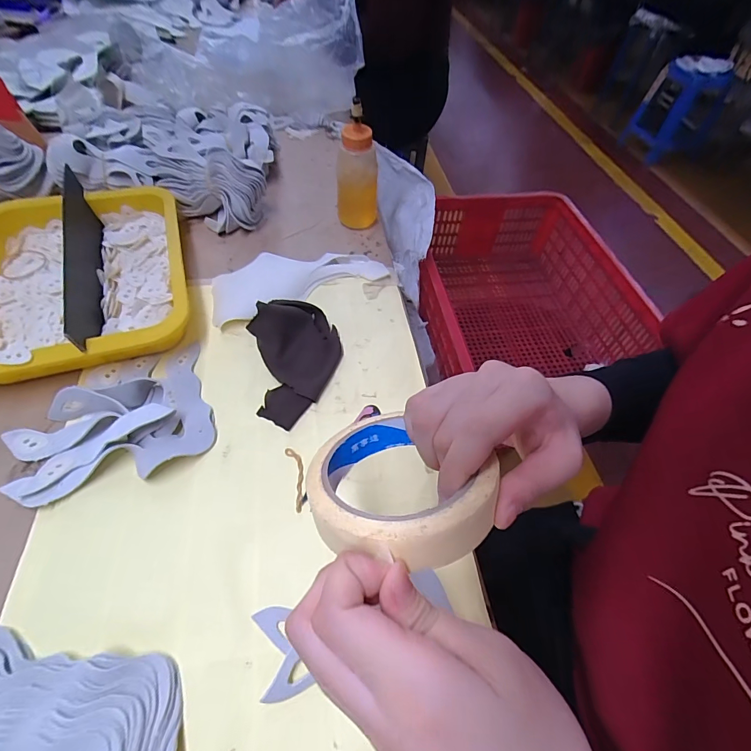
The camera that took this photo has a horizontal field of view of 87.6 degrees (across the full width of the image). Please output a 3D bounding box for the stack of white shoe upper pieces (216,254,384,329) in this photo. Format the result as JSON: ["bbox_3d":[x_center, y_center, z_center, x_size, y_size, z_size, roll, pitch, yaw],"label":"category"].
[{"bbox_3d":[-0.091,-0.117,0.453,0.191,0.010,0.078,-22,57,-20],"label":"stack of white shoe upper pieces"}]

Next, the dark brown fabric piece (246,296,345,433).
[{"bbox_3d":[-0.073,-0.023,0.373,0.083,0.025,0.130,-10,54,-12],"label":"dark brown fabric piece"}]

